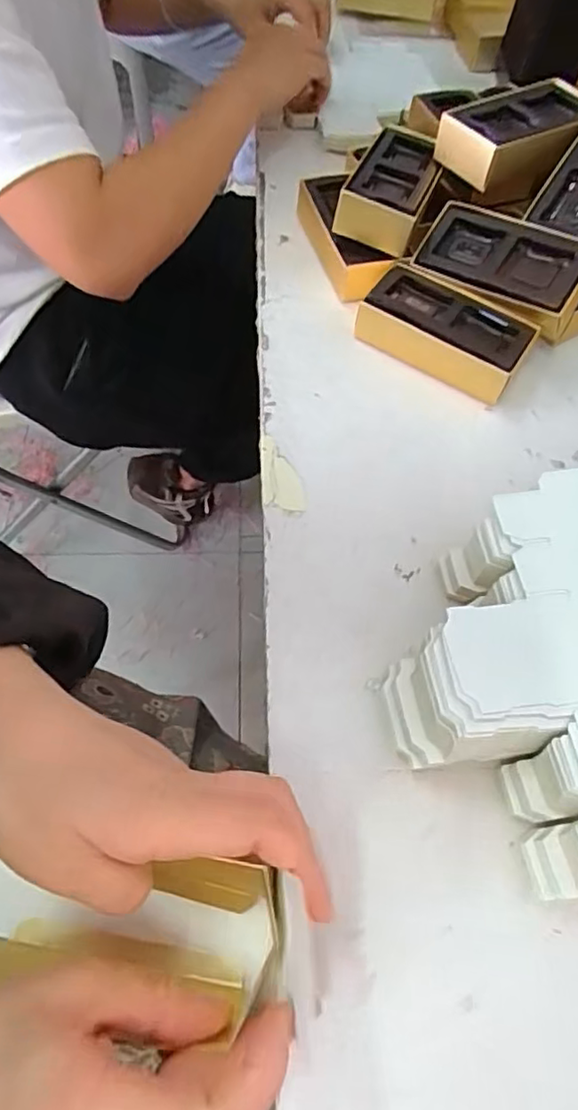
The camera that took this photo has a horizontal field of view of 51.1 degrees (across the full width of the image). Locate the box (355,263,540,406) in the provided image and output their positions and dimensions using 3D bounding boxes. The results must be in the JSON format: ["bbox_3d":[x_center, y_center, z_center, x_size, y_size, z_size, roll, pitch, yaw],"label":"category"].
[{"bbox_3d":[0.107,-0.154,0.418,0.111,0.035,0.053,33,63,15],"label":"box"}]

